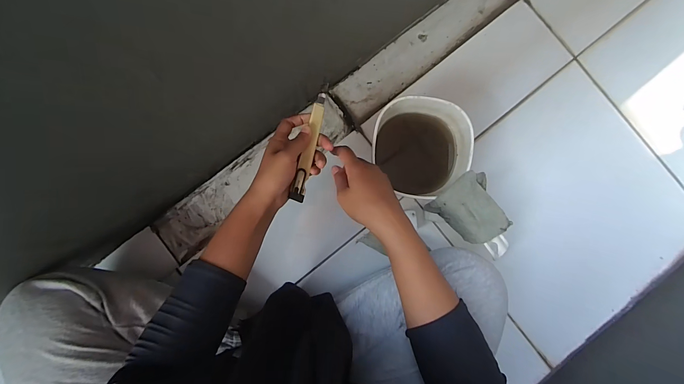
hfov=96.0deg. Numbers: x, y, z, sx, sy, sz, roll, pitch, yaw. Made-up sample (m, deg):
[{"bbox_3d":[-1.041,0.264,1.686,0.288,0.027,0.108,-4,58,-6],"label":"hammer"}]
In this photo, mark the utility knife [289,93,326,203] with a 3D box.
[{"bbox_3d":[-0.043,-0.058,0.411,0.015,0.011,0.145,14,91,4],"label":"utility knife"}]

